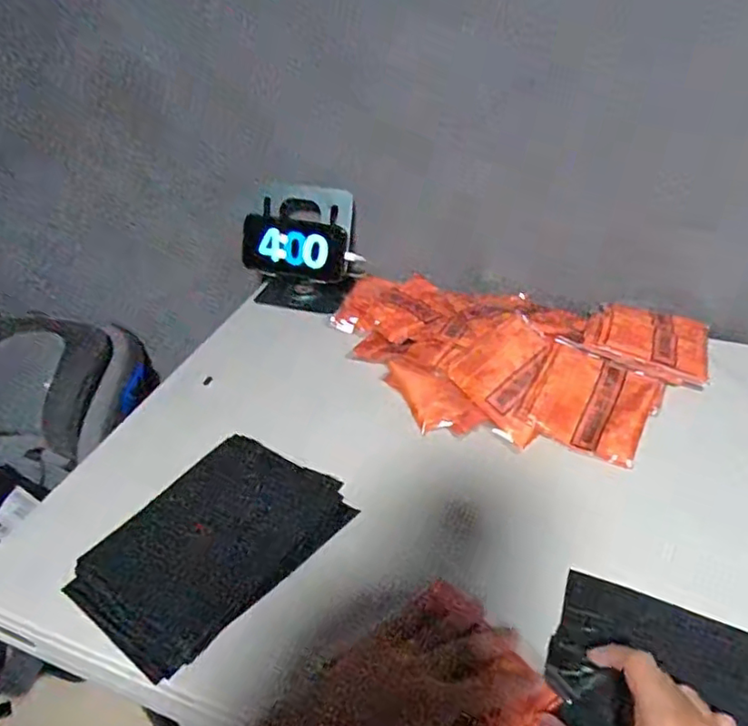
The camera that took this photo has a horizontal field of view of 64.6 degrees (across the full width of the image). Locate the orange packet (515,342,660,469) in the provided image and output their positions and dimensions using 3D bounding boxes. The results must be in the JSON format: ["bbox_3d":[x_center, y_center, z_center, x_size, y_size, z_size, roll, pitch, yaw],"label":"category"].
[{"bbox_3d":[0.237,0.041,0.651,0.121,0.005,0.125,24,58,20],"label":"orange packet"}]

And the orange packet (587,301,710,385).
[{"bbox_3d":[0.330,-0.024,0.713,0.134,0.026,0.121,17,42,25],"label":"orange packet"}]

